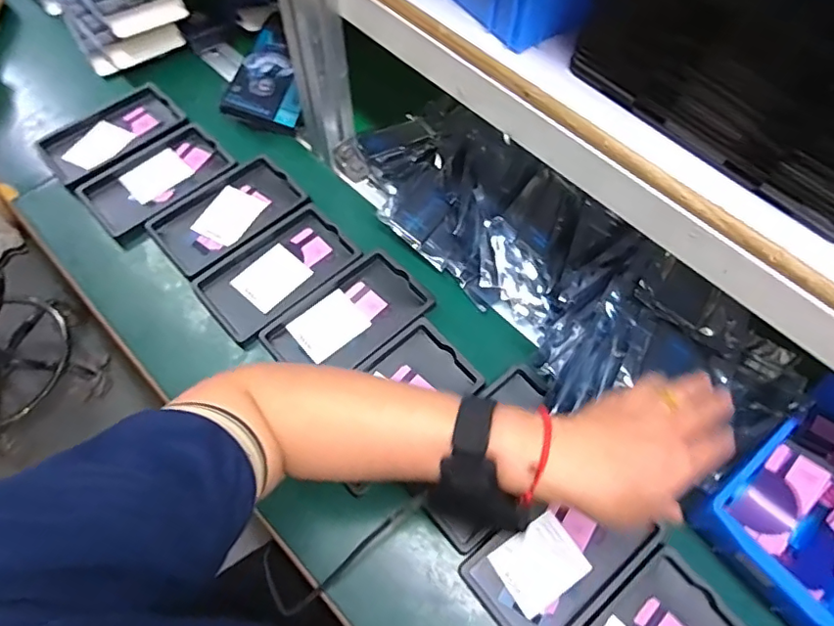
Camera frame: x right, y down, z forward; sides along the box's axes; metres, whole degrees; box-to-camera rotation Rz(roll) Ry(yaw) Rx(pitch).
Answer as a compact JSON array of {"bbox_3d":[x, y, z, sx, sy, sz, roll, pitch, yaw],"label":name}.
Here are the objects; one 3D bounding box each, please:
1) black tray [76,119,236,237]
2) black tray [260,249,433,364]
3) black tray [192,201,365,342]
[{"bbox_3d":[-0.305,-0.159,0.639,0.158,0.016,0.098,-39,70,-21],"label":"black tray"},{"bbox_3d":[-0.071,0.006,0.561,0.155,0.020,0.092,-36,69,-20],"label":"black tray"},{"bbox_3d":[-0.149,-0.046,0.584,0.157,0.013,0.093,-38,69,-21],"label":"black tray"}]

